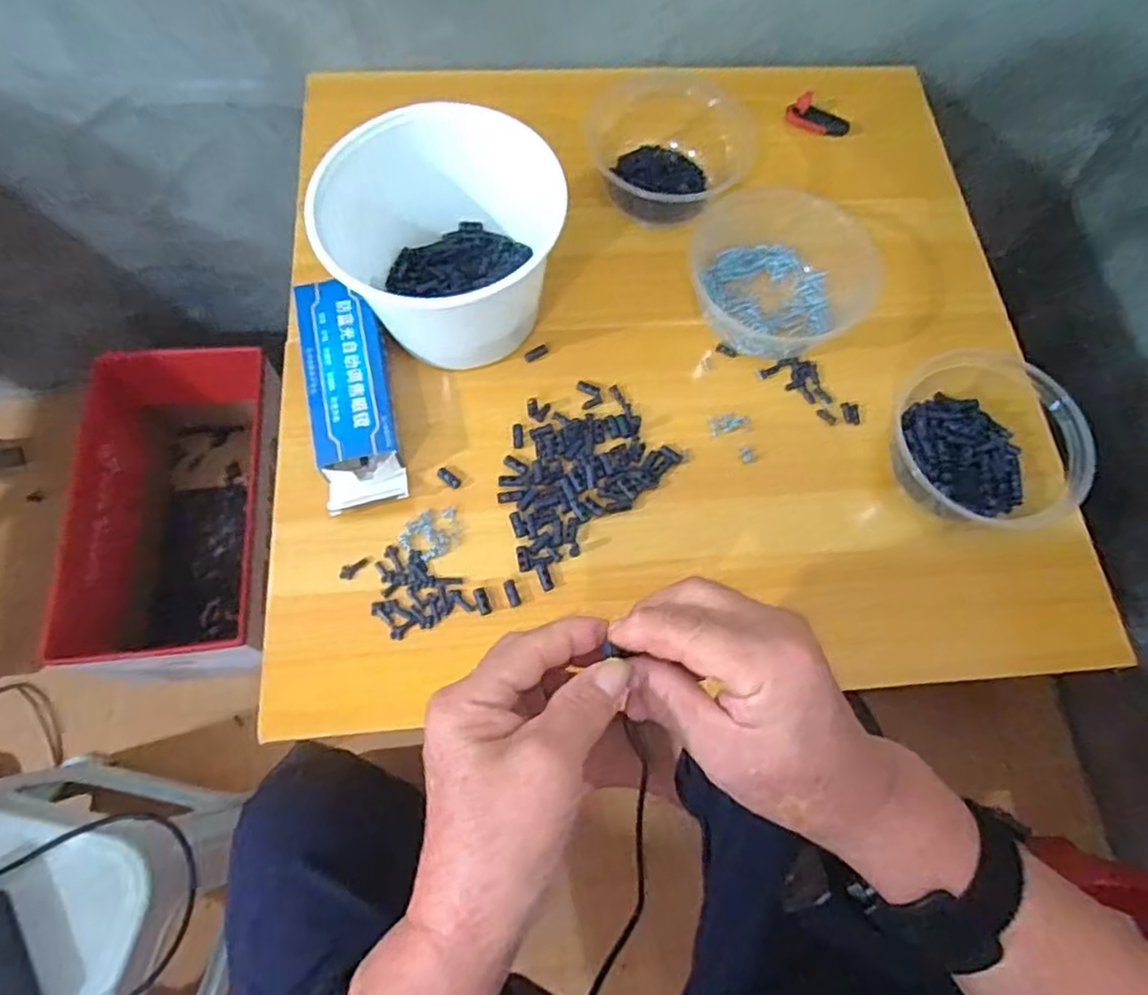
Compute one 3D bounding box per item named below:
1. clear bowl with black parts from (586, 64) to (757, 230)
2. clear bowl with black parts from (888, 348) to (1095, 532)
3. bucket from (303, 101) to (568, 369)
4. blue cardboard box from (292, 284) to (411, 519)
[{"bbox_3d":[0.079,-0.313,0.585,0.137,0.048,0.139,-6,69,-6],"label":"clear bowl with black parts"},{"bbox_3d":[0.293,-0.037,0.502,0.149,0.072,0.124,-13,70,-8],"label":"clear bowl with black parts"},{"bbox_3d":[-0.097,-0.183,0.499,0.144,0.117,0.140,1,68,-4],"label":"bucket"},{"bbox_3d":[-0.163,-0.079,0.503,0.058,0.030,0.173,-11,70,-8],"label":"blue cardboard box"}]

